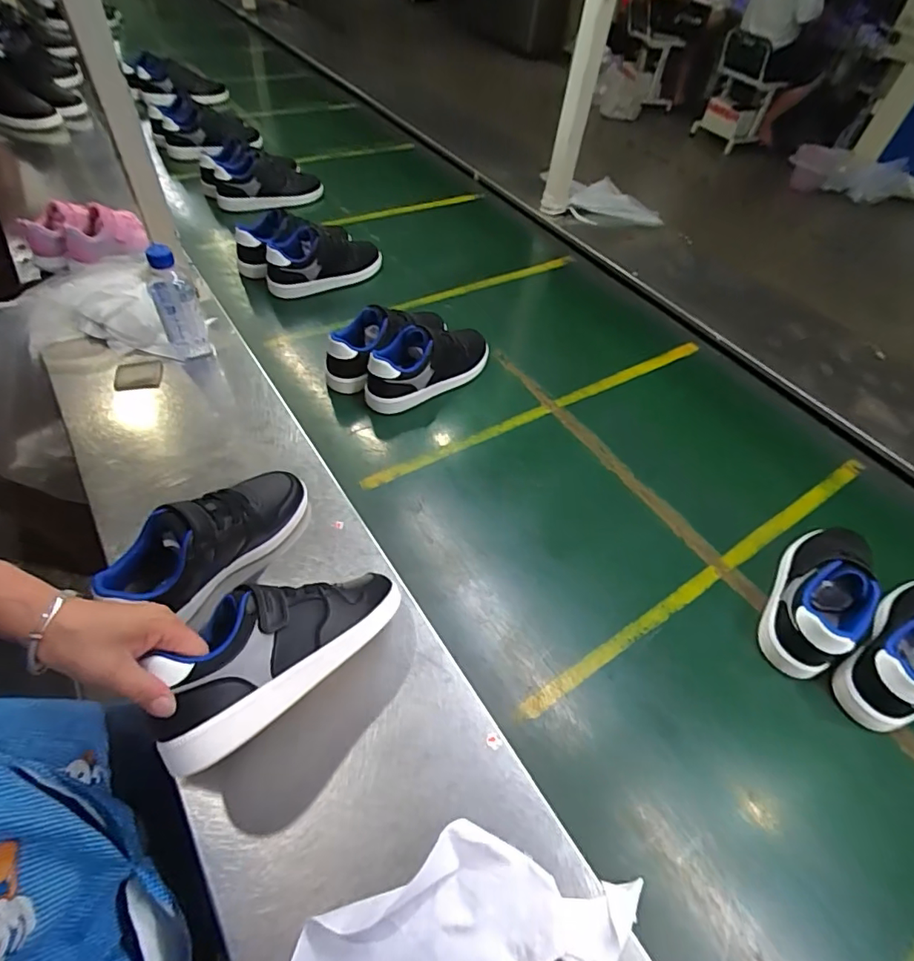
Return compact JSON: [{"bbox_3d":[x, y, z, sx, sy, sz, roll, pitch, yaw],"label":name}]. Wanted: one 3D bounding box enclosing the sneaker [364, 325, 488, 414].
[{"bbox_3d":[-0.047,-0.192,0.811,0.229,0.095,0.092,-30,60,-26],"label":"sneaker"}]

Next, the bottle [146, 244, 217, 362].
[{"bbox_3d":[-0.395,-0.246,0.726,0.056,0.171,0.045,-21,57,-22],"label":"bottle"}]

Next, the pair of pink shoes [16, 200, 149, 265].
[{"bbox_3d":[-0.599,-0.394,0.828,0.170,0.068,0.088,-19,56,-20],"label":"pair of pink shoes"}]

